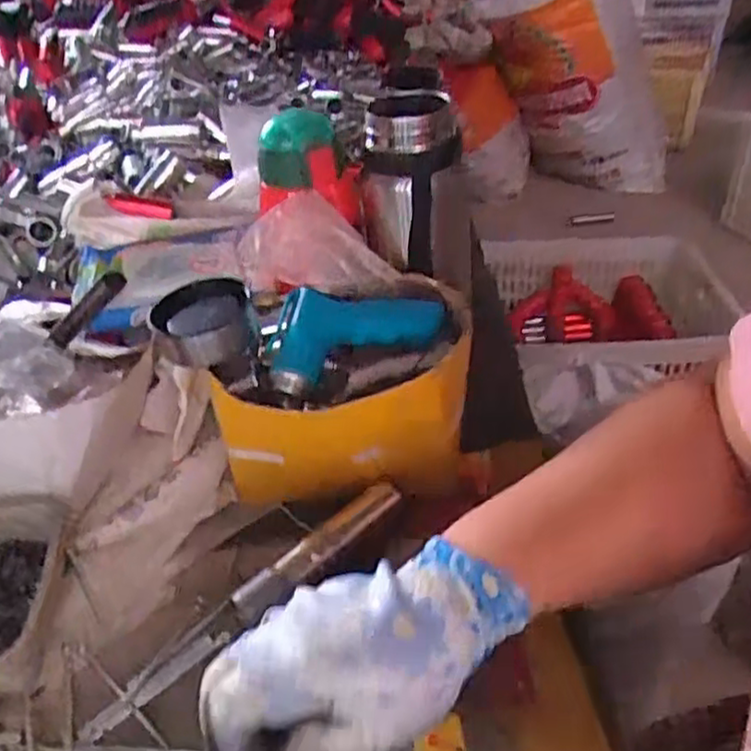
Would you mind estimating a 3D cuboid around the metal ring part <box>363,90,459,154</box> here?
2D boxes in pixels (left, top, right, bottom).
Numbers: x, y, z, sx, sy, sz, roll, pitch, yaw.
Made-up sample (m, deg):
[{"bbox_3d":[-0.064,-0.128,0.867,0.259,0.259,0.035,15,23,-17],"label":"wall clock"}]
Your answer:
[{"bbox_3d":[0.027,-0.190,0.528,0.064,0.031,0.080,-1,38,4],"label":"metal ring part"}]

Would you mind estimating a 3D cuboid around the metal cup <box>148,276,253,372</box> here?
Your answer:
[{"bbox_3d":[-0.115,-0.034,0.483,0.060,0.036,0.063,-2,37,2],"label":"metal cup"}]

